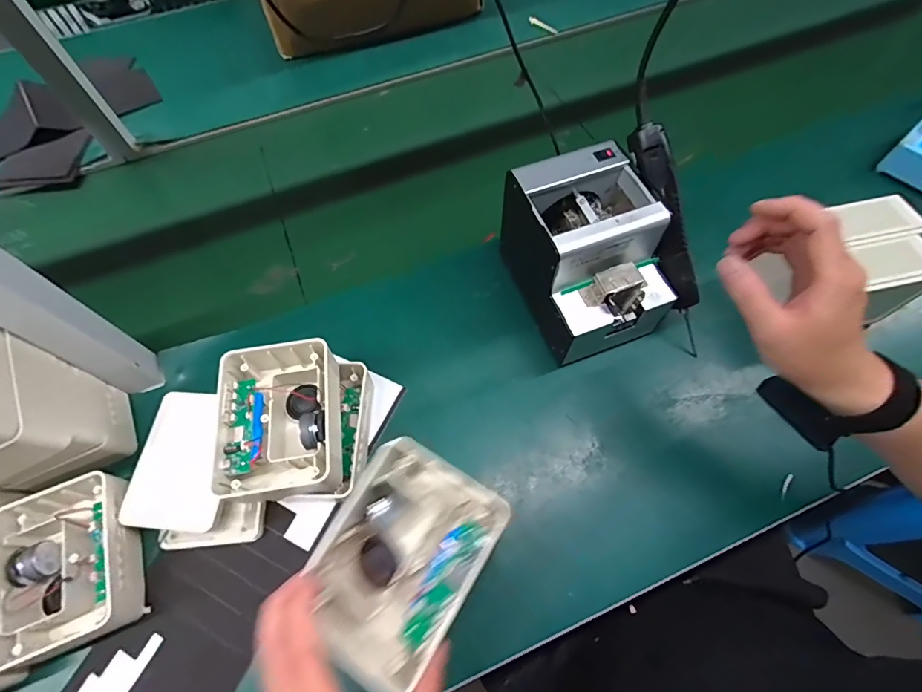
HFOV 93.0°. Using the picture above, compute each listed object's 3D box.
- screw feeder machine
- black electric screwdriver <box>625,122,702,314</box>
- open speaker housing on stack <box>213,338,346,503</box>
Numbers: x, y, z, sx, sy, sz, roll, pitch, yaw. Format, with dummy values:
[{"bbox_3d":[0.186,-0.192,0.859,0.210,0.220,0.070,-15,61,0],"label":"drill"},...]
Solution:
[{"bbox_3d":[0.144,-0.097,0.500,0.129,0.155,0.172,-21,63,-8],"label":"screw feeder machine"},{"bbox_3d":[0.221,-0.136,0.472,0.032,0.028,0.195,-23,103,-9],"label":"black electric screwdriver"},{"bbox_3d":[-0.177,0.072,0.432,0.112,0.052,0.147,-7,62,-1],"label":"open speaker housing on stack"}]

